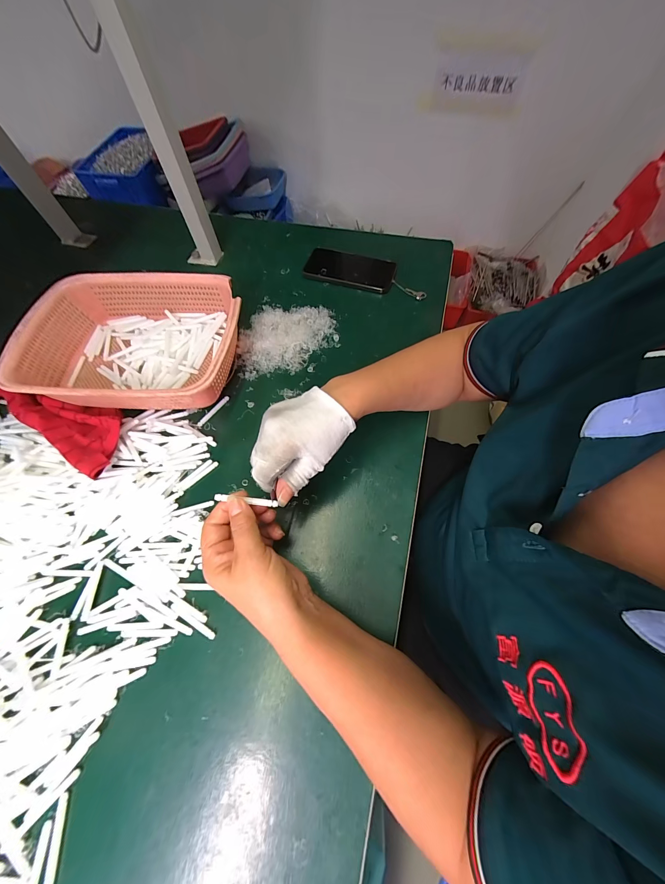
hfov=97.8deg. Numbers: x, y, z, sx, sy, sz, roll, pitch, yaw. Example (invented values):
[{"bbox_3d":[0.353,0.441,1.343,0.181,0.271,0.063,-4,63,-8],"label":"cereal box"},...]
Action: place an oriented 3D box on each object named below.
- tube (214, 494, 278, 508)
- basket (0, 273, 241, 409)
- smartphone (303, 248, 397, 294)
[{"bbox_3d":[-0.083,0.056,0.279,0.059,0.004,0.006,9,66,-8],"label":"tube"},{"bbox_3d":[-0.277,-0.142,0.423,0.283,0.073,0.212,2,66,1],"label":"basket"},{"bbox_3d":[0.032,-0.315,0.530,0.159,0.013,0.079,14,67,6],"label":"smartphone"}]

